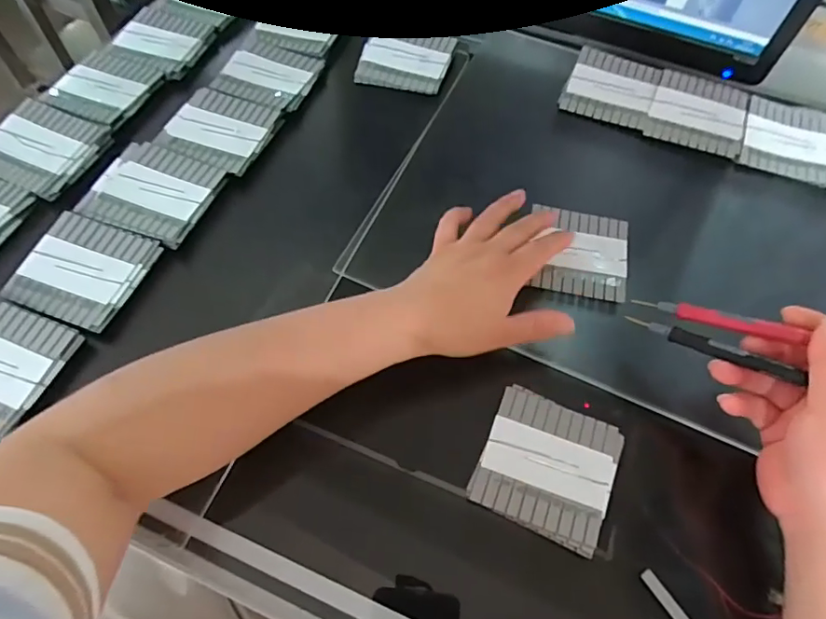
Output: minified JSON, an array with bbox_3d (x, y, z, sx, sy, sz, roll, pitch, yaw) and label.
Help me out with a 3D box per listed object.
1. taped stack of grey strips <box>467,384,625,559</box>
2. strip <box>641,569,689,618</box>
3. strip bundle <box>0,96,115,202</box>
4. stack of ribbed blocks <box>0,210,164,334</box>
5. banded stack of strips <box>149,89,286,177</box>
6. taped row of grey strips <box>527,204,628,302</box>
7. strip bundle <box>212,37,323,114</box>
[{"bbox_3d":[0.084,0.096,0.329,0.079,0.004,0.080,22,61,11],"label":"taped stack of grey strips"},{"bbox_3d":[0.143,0.164,0.295,0.007,0.004,0.039,-29,64,-17],"label":"strip"},{"bbox_3d":[-0.303,-0.135,0.427,0.085,0.013,0.081,20,61,10],"label":"strip bundle"},{"bbox_3d":[-0.236,-0.028,0.376,0.081,0.011,0.078,16,60,8],"label":"stack of ribbed blocks"},{"bbox_3d":[-0.164,-0.154,0.452,0.084,0.013,0.078,19,61,10],"label":"banded stack of strips"},{"bbox_3d":[0.127,-0.045,0.402,0.069,0.008,0.074,10,60,4],"label":"taped row of grey strips"},{"bbox_3d":[-0.132,-0.216,0.489,0.080,0.011,0.078,18,61,9],"label":"strip bundle"}]

